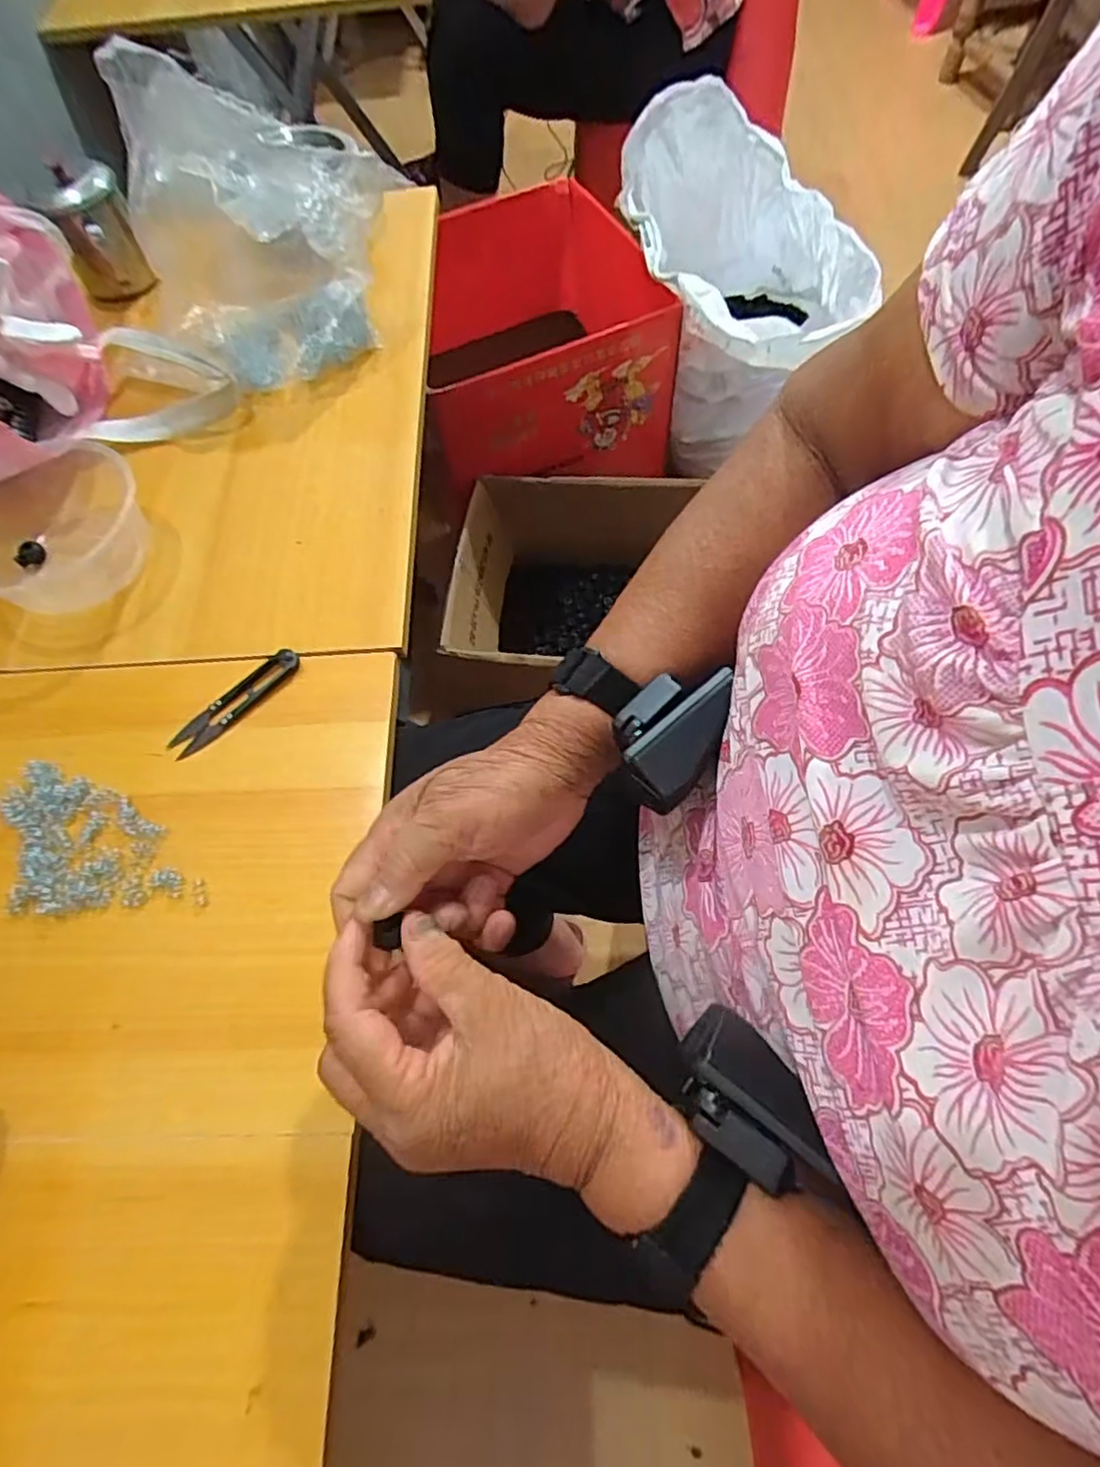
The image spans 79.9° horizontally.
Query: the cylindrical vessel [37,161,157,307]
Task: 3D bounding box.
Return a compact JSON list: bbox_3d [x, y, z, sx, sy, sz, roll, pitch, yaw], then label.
[{"bbox_3d":[-0.424,-0.455,0.622,0.071,0.095,0.071,-19,64,-5],"label":"cylindrical vessel"}]

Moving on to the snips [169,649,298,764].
[{"bbox_3d":[-0.218,-0.022,0.454,0.101,0.008,0.025,-42,68,-15],"label":"snips"}]

